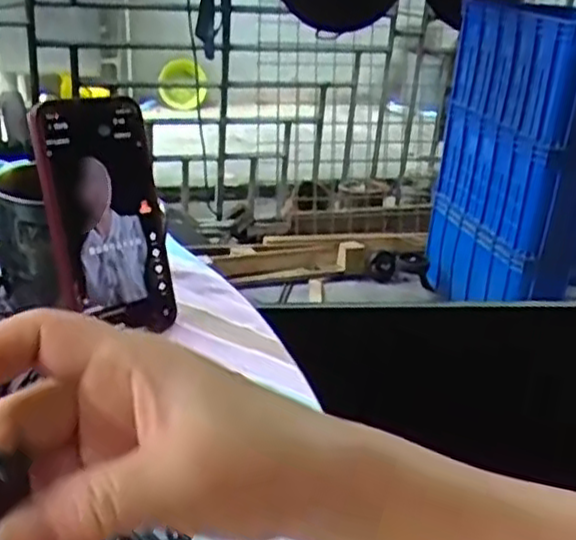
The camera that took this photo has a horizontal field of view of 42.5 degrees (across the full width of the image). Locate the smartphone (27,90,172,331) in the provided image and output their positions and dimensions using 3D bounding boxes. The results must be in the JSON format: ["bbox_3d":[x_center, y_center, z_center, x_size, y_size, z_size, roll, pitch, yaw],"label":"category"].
[{"bbox_3d":[-0.118,-0.034,0.482,0.074,0.150,0.016,-15,8,-39],"label":"smartphone"}]

